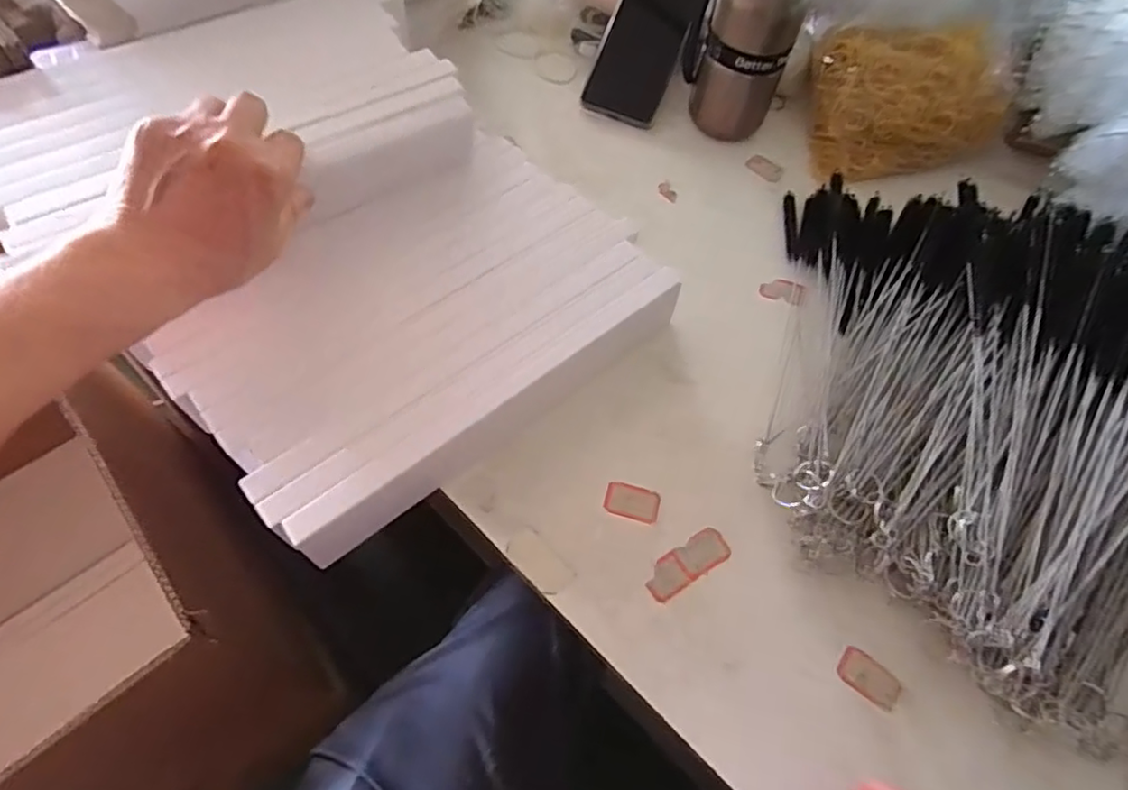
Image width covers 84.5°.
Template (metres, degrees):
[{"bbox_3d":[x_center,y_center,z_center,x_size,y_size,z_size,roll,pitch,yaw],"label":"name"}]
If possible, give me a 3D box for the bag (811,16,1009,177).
[{"bbox_3d":[0.328,-0.283,0.585,0.179,0.086,0.121,-6,61,-6],"label":"bag"}]

